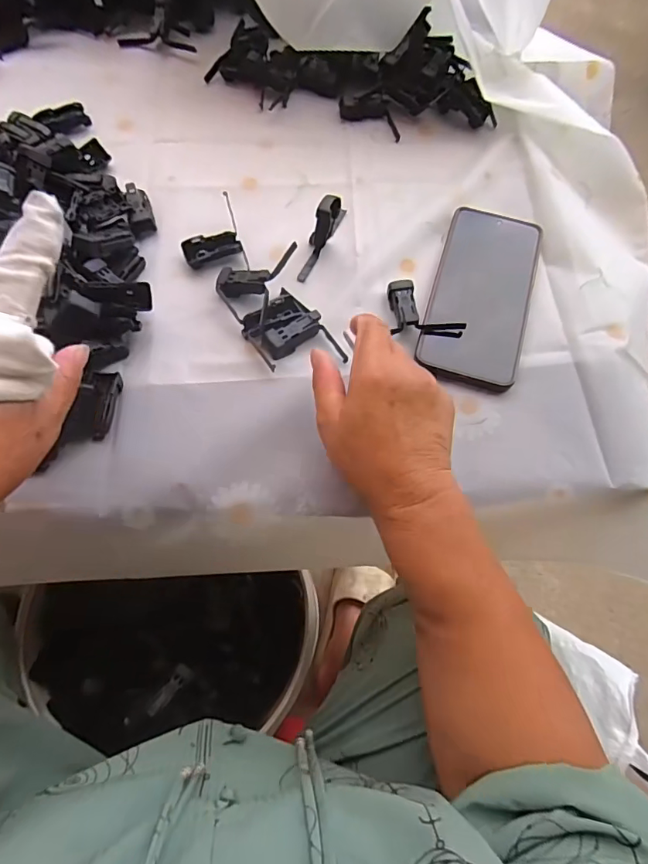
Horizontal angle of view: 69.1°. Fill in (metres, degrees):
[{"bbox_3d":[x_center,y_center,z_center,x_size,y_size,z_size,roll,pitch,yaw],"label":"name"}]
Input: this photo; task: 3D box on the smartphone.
[{"bbox_3d":[0.130,-0.114,0.385,0.076,0.010,0.166,18,69,1],"label":"smartphone"}]

